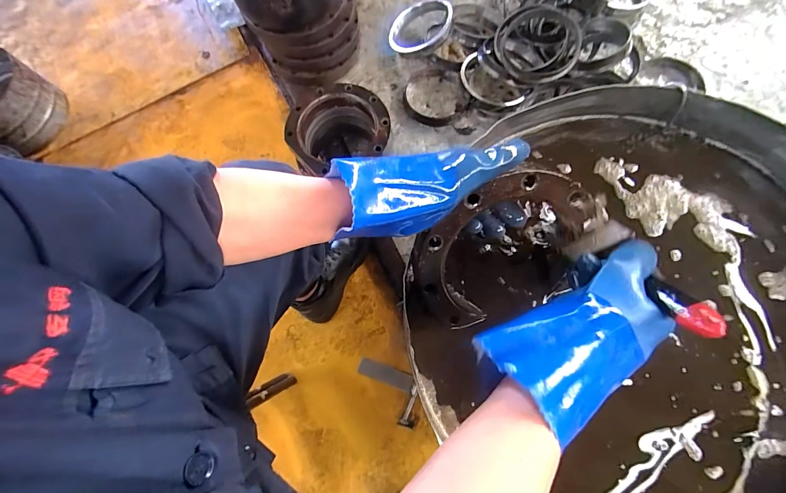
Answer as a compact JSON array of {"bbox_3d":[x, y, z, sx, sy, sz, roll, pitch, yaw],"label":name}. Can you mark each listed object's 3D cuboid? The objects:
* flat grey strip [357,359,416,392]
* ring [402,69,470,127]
[{"bbox_3d":[-0.015,0.278,0.781,0.122,0.004,0.036,16,85,12],"label":"flat grey strip"},{"bbox_3d":[0.109,-0.396,0.950,0.159,0.045,0.158,-1,74,3],"label":"ring"}]

